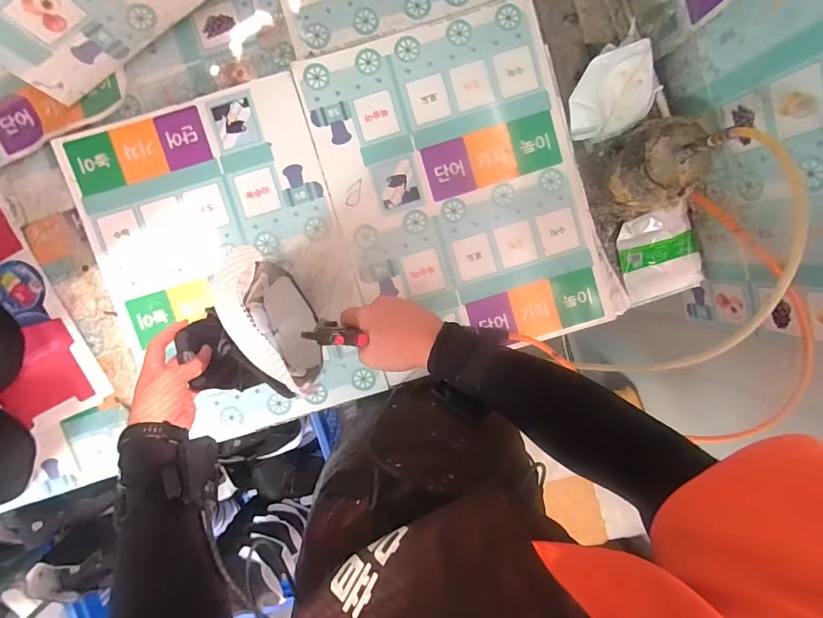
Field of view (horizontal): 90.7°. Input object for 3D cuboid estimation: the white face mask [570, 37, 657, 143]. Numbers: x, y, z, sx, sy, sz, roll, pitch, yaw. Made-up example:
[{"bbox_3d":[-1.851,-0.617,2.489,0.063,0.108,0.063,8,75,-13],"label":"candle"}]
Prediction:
[{"bbox_3d":[0.307,-0.330,0.623,0.115,0.052,0.124,-6,95,0],"label":"white face mask"}]

